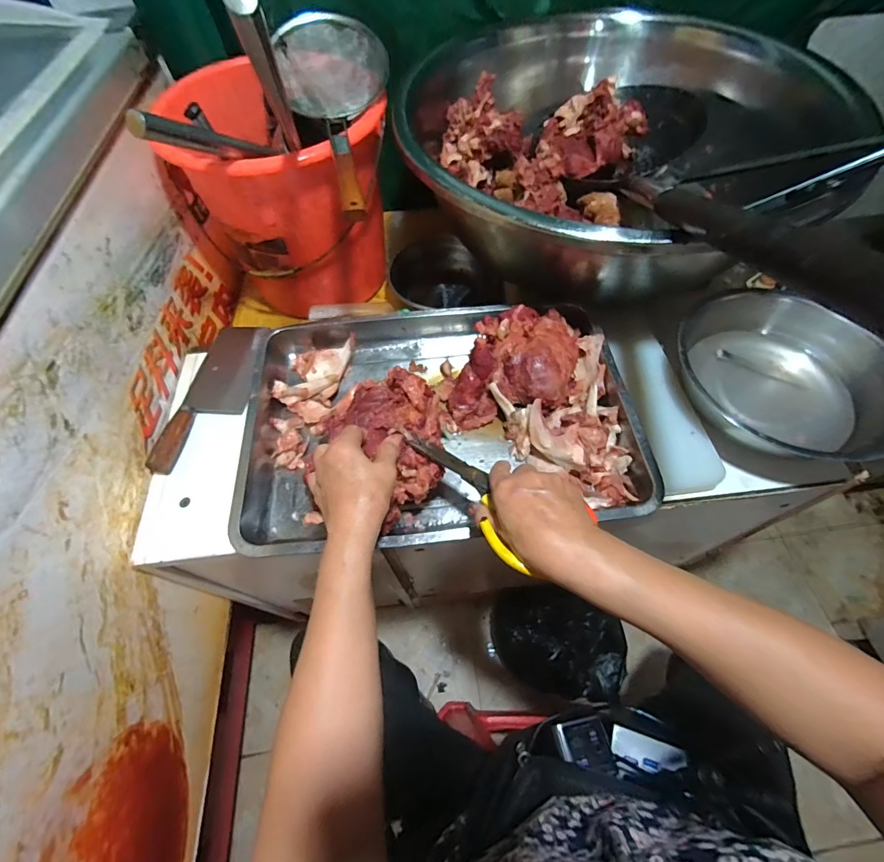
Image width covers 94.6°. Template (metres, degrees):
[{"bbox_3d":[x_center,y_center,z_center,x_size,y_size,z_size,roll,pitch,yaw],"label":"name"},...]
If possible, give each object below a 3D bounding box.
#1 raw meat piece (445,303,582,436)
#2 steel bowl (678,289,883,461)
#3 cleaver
[{"bbox_3d":[0.102,-0.094,0.550,0.195,0.071,0.133,-9,60,-2],"label":"raw meat piece"},{"bbox_3d":[0.456,-0.063,0.552,0.279,0.085,0.248,35,68,20],"label":"steel bowl"},{"bbox_3d":[-0.342,-0.052,0.609,0.089,0.039,0.251,-1,60,2],"label":"cleaver"}]

